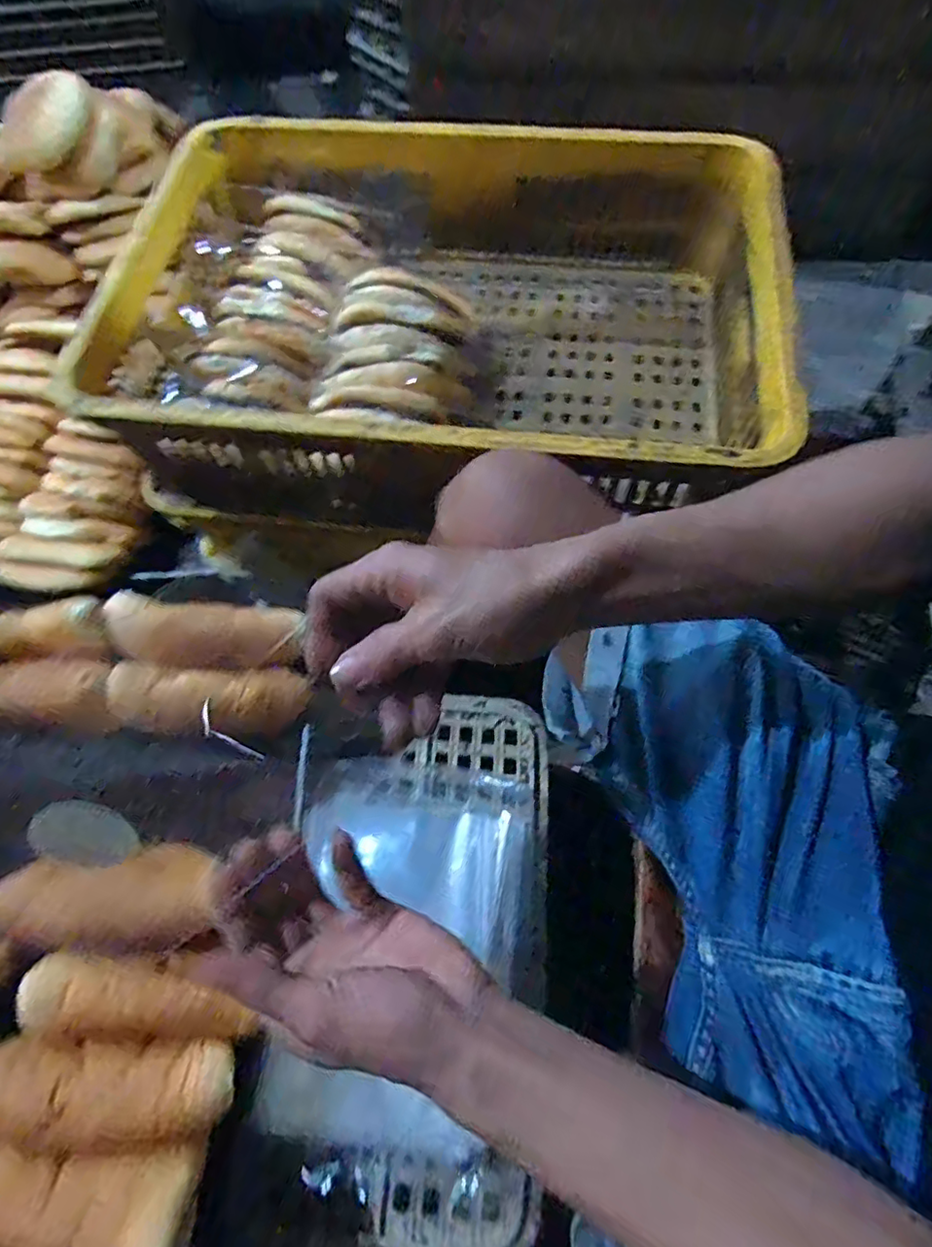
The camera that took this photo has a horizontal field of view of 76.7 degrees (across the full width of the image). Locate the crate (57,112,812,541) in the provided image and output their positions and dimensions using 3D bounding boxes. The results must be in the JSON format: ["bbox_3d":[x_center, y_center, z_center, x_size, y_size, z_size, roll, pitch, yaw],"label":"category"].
[{"bbox_3d":[-0.023,-0.311,0.610,0.619,0.147,0.436,7,65,5],"label":"crate"}]

